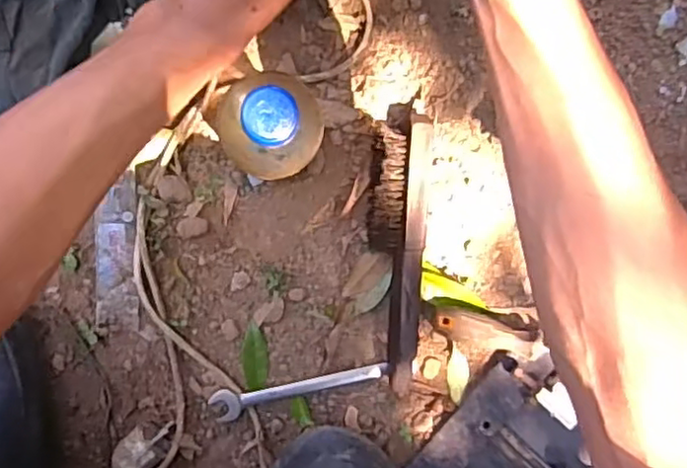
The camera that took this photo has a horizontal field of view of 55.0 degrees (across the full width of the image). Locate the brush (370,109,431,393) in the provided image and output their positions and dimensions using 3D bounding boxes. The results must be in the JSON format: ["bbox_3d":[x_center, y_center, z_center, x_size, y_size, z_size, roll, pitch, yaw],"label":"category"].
[{"bbox_3d":[0.049,0.014,0.584,0.056,0.037,0.246,2,96,-7],"label":"brush"}]

